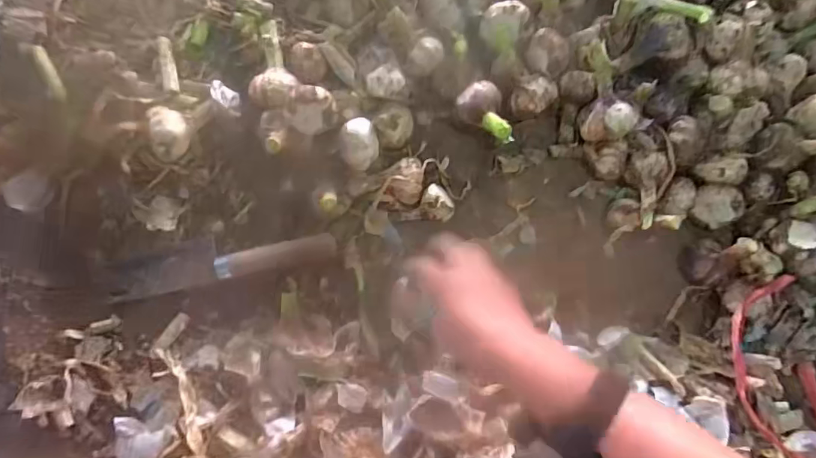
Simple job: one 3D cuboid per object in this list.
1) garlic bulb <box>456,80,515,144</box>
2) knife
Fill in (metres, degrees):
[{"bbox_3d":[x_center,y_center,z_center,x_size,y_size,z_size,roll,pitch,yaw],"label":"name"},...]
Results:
[{"bbox_3d":[0.080,-0.125,0.526,0.047,0.058,0.072,-4,81,-9],"label":"garlic bulb"},{"bbox_3d":[-0.191,0.030,0.496,0.224,0.021,0.044,-12,83,-10],"label":"knife"}]

